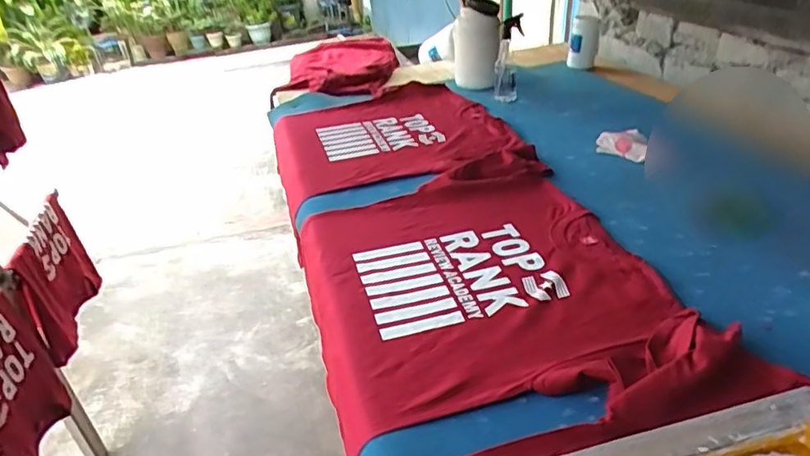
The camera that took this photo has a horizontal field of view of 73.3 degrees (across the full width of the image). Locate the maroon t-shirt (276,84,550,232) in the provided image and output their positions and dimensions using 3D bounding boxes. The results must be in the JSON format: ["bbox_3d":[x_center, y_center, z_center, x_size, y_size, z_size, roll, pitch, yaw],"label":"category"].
[{"bbox_3d":[-0.042,-0.263,1.478,0.611,0.037,0.783,-11,32,-12],"label":"maroon t-shirt"}]

